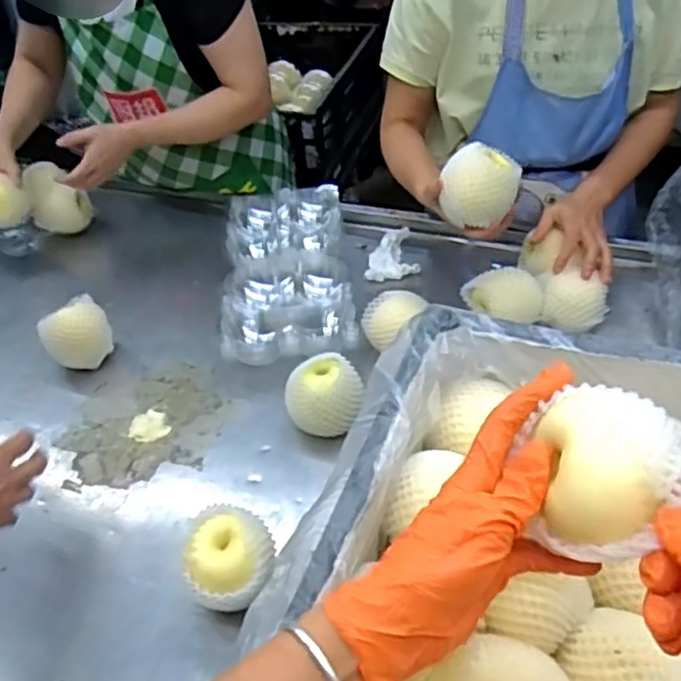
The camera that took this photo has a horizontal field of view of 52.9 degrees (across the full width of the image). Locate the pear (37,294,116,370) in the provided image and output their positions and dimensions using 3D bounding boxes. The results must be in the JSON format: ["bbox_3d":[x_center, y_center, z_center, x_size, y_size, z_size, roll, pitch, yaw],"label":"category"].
[{"bbox_3d":[-0.375,-0.005,0.979,0.087,0.100,0.080,-3,42,3],"label":"pear"}]

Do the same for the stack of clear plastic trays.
[{"bbox_3d":[-0.081,-0.108,1.061,0.186,0.065,0.399,-7,42,-1],"label":"stack of clear plastic trays"}]

